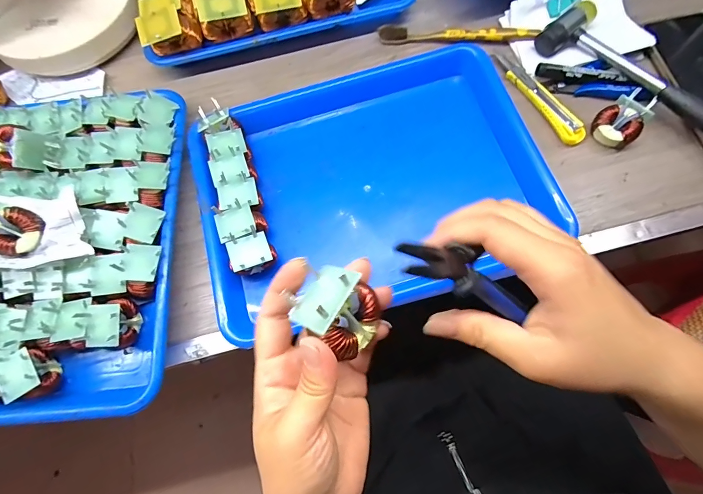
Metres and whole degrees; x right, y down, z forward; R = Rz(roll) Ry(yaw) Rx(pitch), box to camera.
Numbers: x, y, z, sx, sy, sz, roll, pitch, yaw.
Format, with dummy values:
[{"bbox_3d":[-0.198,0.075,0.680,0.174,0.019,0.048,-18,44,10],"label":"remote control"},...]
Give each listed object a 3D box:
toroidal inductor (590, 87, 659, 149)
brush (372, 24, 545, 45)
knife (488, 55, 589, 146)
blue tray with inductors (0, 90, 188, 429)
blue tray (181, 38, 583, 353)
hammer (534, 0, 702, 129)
[{"bbox_3d":[0.276,-0.128,0.365,0.051,0.019,0.042,-41,75,10],"label":"toroidal inductor"},{"bbox_3d":[0.122,-0.251,0.424,0.178,0.024,0.016,5,73,5],"label":"brush"},{"bbox_3d":[0.205,-0.166,0.392,0.023,0.012,0.135,-29,73,-6],"label":"knife"},{"bbox_3d":[-0.293,-0.006,0.339,0.247,0.067,0.319,-6,72,1],"label":"blue tray with inductors"},{"bbox_3d":[0.015,-0.069,0.366,0.333,0.042,0.260,-16,74,-4],"label":"blue tray"},{"bbox_3d":[0.321,-0.164,0.366,0.069,0.036,0.266,-43,75,-10],"label":"hammer"}]

